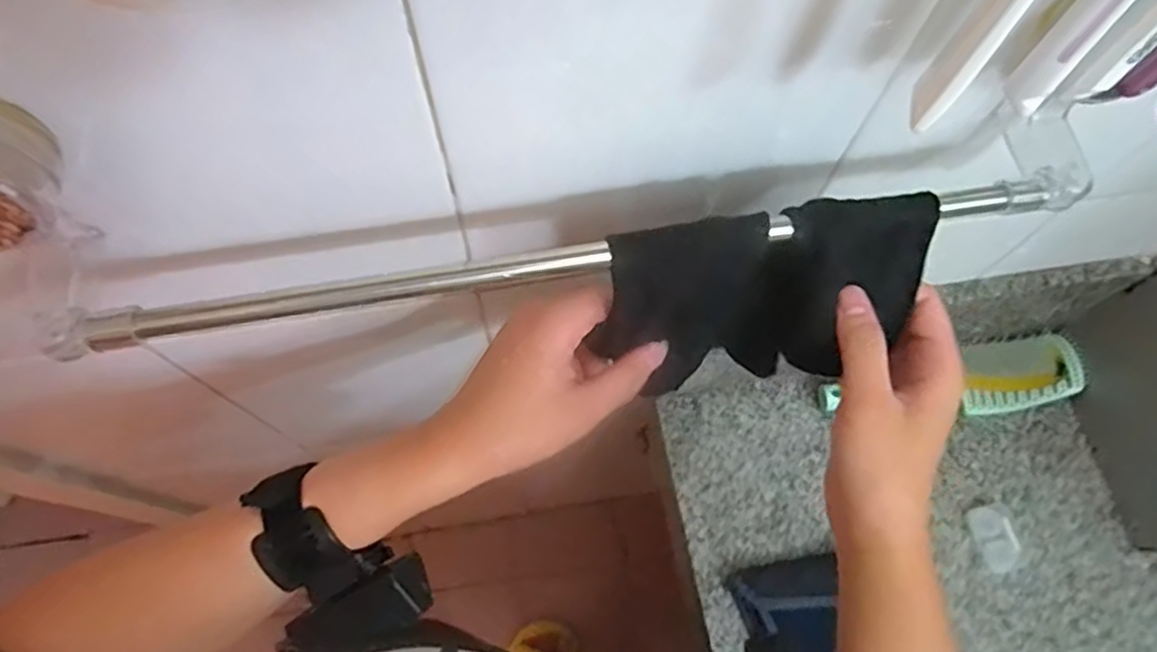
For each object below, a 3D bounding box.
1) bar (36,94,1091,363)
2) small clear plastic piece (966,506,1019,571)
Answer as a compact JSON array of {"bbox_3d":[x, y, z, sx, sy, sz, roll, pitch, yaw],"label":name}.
[{"bbox_3d":[0.006,-0.046,0.323,0.474,0.028,0.059,-9,69,-6],"label":"bar"},{"bbox_3d":[0.379,0.193,0.644,0.037,0.009,0.055,-6,69,-5],"label":"small clear plastic piece"}]

